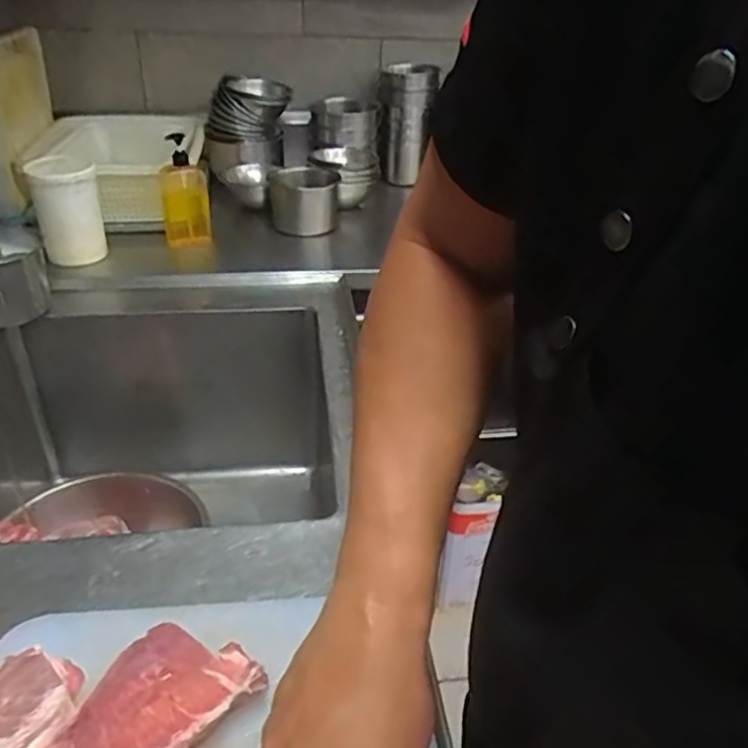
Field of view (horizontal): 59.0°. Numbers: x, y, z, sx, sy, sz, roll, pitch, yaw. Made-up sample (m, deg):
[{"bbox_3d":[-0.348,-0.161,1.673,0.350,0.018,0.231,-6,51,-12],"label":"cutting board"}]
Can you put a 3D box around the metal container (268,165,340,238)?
[{"bbox_3d":[-0.148,-0.371,1.413,0.139,0.117,0.157,-1,32,-6],"label":"metal container"}]

